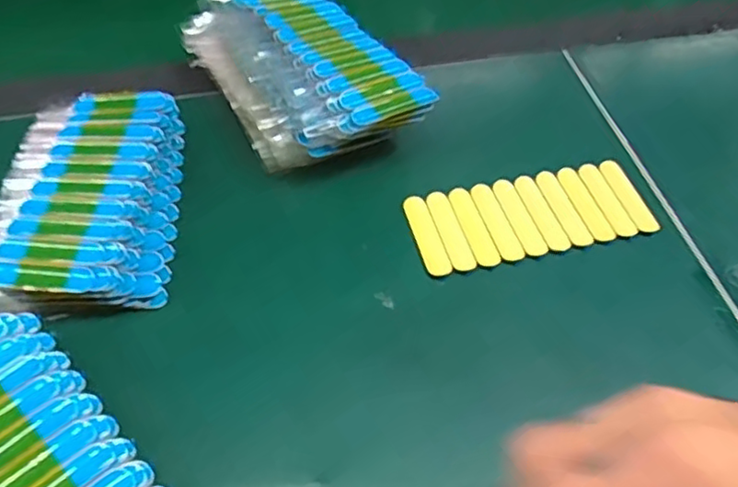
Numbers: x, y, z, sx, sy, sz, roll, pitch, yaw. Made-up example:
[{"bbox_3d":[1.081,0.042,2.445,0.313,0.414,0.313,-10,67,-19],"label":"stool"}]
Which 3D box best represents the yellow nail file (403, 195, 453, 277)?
[{"bbox_3d":[0.036,-0.006,0.393,0.016,0.006,0.062,-12,53,-11],"label":"yellow nail file"}]

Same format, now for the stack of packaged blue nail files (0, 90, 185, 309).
[{"bbox_3d":[-0.172,-0.030,0.382,0.103,0.033,0.160,-4,52,-5],"label":"stack of packaged blue nail files"}]

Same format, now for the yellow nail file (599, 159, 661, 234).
[{"bbox_3d":[0.171,-0.032,0.414,0.016,0.004,0.064,-10,53,-9],"label":"yellow nail file"}]

